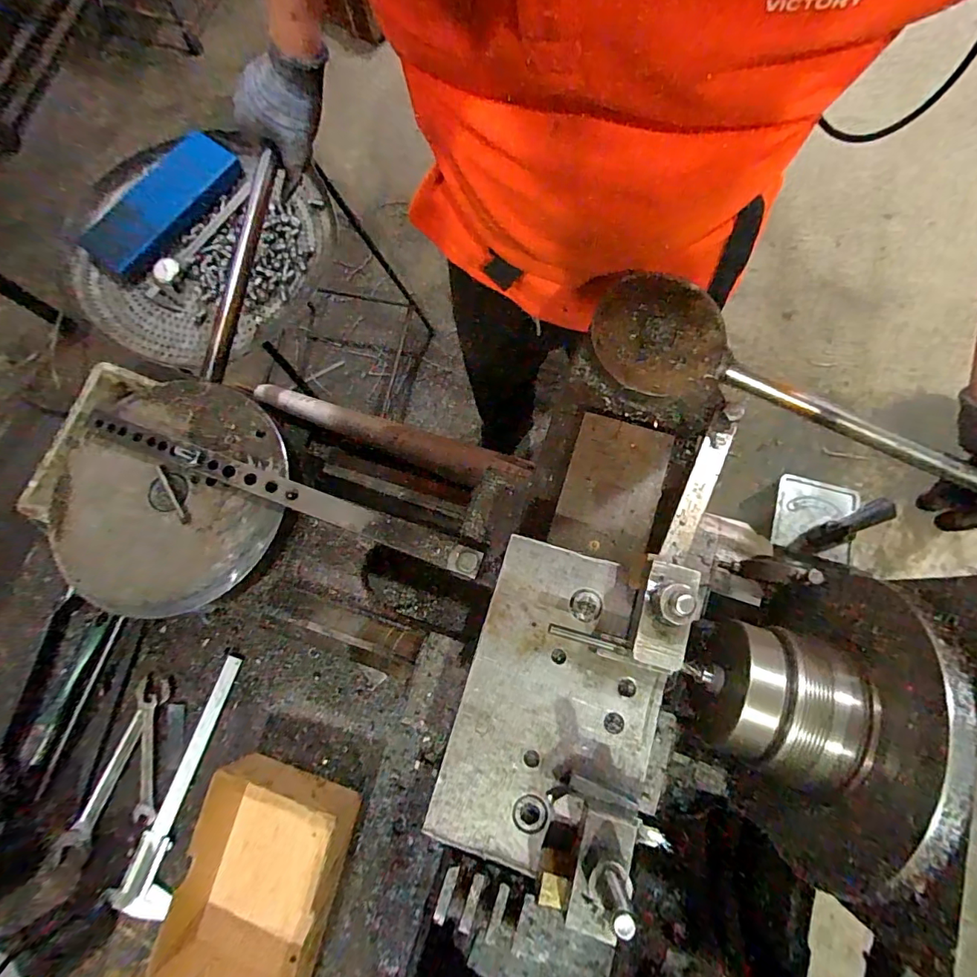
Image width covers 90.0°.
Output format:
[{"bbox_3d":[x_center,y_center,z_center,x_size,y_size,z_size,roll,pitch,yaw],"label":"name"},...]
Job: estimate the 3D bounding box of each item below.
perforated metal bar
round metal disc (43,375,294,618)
[{"bbox_3d":[-0.158,0.000,0.367,0.323,0.011,0.022,19,66,7],"label":"perforated metal bar"},{"bbox_3d":[-0.248,0.001,0.379,0.181,0.016,0.177,0,75,1],"label":"round metal disc"}]

